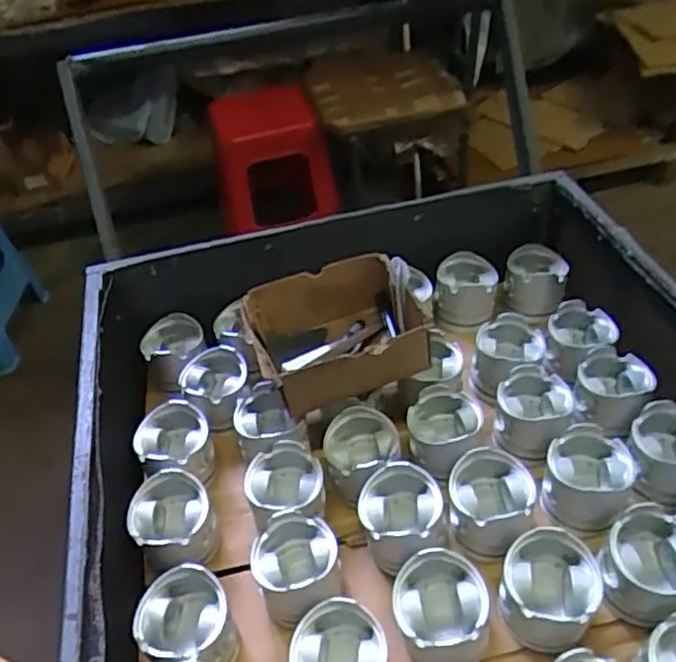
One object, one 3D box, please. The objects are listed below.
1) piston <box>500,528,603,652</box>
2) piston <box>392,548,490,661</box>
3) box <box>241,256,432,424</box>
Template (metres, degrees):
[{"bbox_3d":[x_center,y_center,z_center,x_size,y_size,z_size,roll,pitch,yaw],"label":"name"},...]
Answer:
[{"bbox_3d":[0.215,0.268,0.669,0.092,0.078,0.098,-3,43,3],"label":"piston"},{"bbox_3d":[0.104,0.283,0.663,0.093,0.067,0.098,-3,43,3],"label":"piston"},{"bbox_3d":[-0.001,0.010,0.865,0.209,0.109,0.176,-15,44,-9],"label":"box"}]

